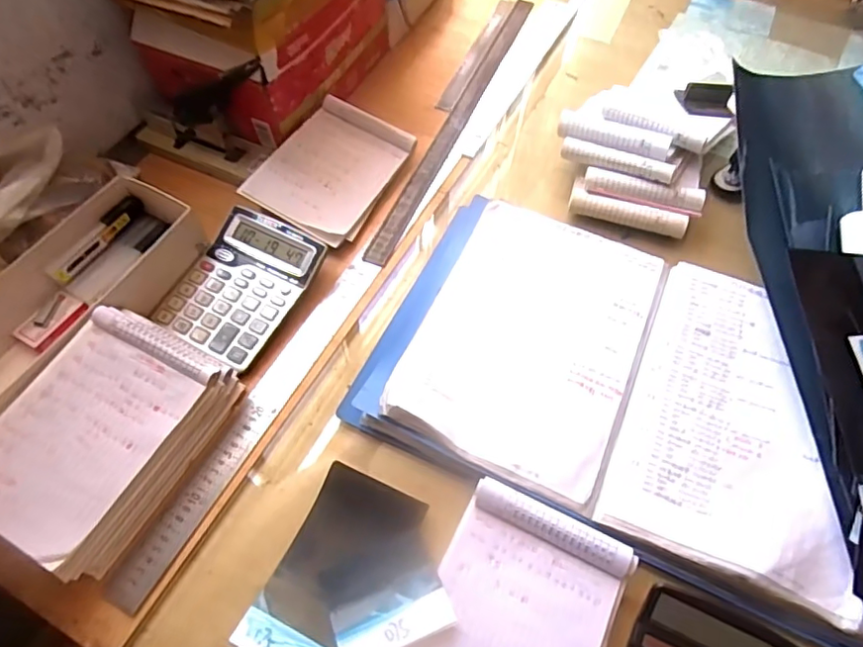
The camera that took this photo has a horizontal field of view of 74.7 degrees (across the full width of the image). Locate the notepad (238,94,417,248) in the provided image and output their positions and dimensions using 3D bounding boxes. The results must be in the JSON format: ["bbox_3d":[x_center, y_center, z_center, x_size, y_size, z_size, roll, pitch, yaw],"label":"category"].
[{"bbox_3d":[-0.124,-0.193,0.705,0.139,0.023,0.195,29,62,6],"label":"notepad"}]

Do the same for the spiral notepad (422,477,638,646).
[{"bbox_3d":[0.064,0.243,0.444,0.139,0.016,0.199,25,64,11],"label":"spiral notepad"}]

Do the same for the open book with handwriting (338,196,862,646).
[{"bbox_3d":[0.197,0.048,0.567,0.477,0.047,0.331,22,61,15],"label":"open book with handwriting"}]

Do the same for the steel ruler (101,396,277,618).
[{"bbox_3d":[-0.218,0.161,0.527,0.040,0.007,0.208,23,60,16],"label":"steel ruler"}]

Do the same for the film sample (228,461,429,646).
[{"bbox_3d":[-0.080,0.205,0.474,0.092,0.012,0.162,21,54,14],"label":"film sample"}]

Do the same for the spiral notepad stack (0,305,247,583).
[{"bbox_3d":[-0.296,0.101,0.519,0.143,0.073,0.209,26,62,16],"label":"spiral notepad stack"}]

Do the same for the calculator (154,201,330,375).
[{"bbox_3d":[-0.211,-0.042,0.626,0.127,0.033,0.168,23,61,15],"label":"calculator"}]

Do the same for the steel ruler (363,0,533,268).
[{"bbox_3d":[0.043,-0.301,0.803,0.033,0.009,0.574,20,61,13],"label":"steel ruler"}]

